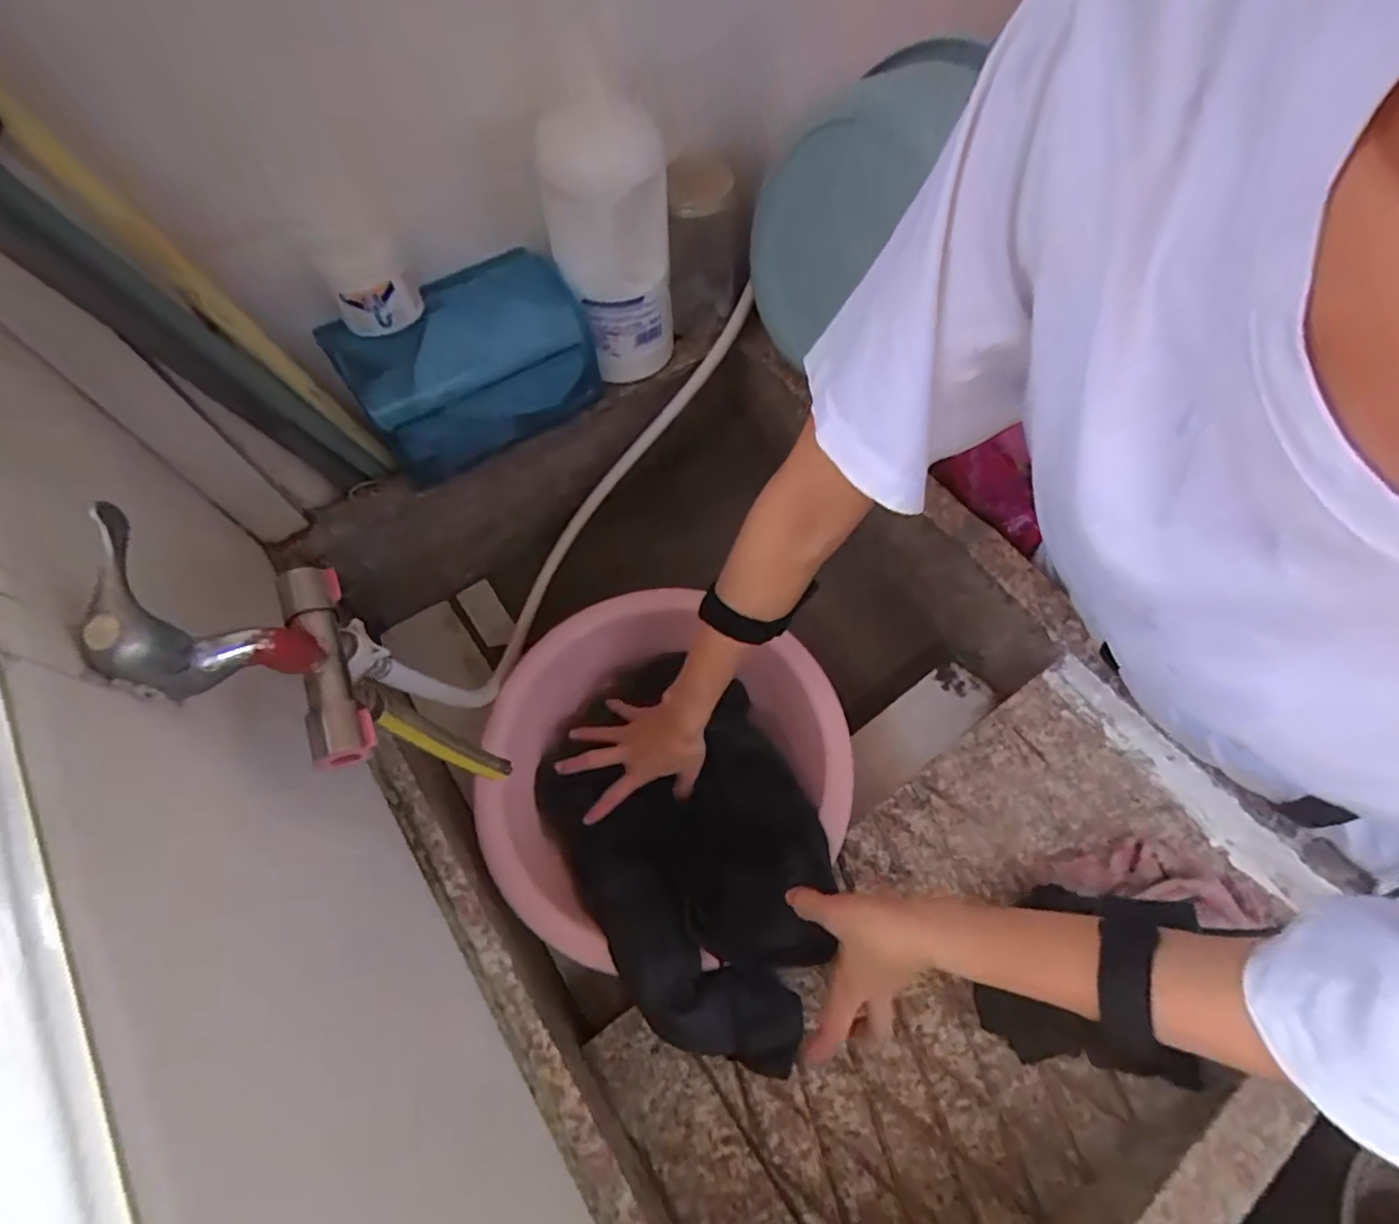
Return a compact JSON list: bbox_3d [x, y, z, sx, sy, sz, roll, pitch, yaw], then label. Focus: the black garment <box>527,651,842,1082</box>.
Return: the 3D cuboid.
[{"bbox_3d":[-0.009,0.200,0.563,0.221,0.102,0.357,-31,68,-15],"label":"black garment"}]

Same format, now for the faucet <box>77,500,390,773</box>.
[{"bbox_3d":[-0.224,0.018,0.308,0.070,0.127,0.118,-15,65,-8],"label":"faucet"}]

